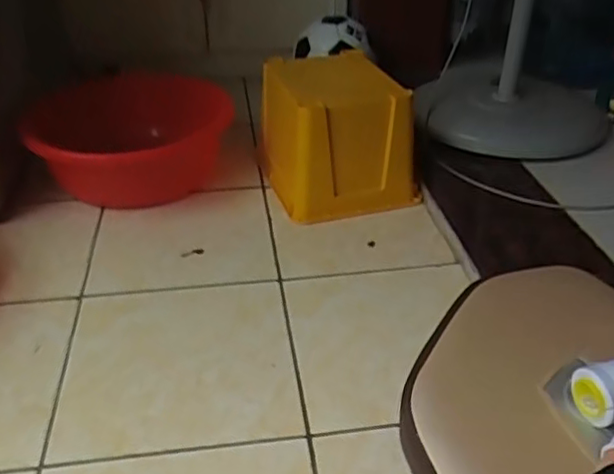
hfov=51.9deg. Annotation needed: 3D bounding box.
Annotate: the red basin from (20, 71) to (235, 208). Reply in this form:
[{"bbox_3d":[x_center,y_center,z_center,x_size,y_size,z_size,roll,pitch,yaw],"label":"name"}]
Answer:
[{"bbox_3d":[-0.345,-0.186,1.185,0.333,0.167,0.327,0,33,0],"label":"red basin"}]

